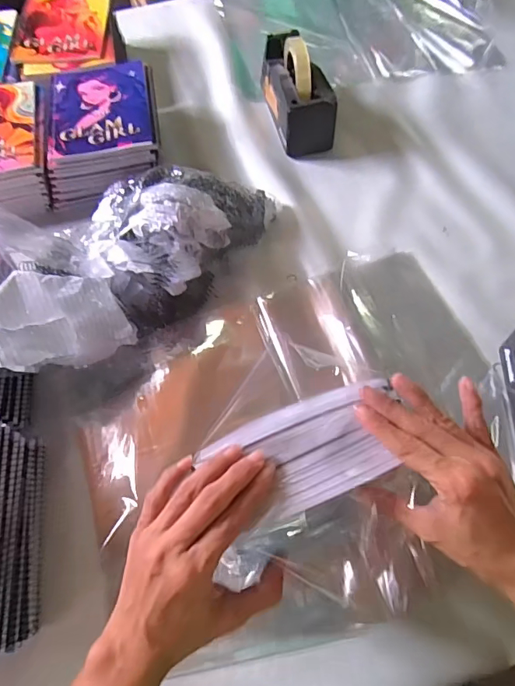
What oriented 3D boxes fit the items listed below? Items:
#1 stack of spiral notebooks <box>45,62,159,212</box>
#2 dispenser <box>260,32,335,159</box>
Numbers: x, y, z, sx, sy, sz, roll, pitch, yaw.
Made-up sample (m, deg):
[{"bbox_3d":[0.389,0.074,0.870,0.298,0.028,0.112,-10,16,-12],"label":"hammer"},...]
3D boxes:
[{"bbox_3d":[-0.239,-0.331,0.730,0.171,0.088,0.206,-8,63,-1],"label":"stack of spiral notebooks"},{"bbox_3d":[0.059,-0.417,0.740,0.079,0.118,0.199,-15,64,-4],"label":"dispenser"}]

